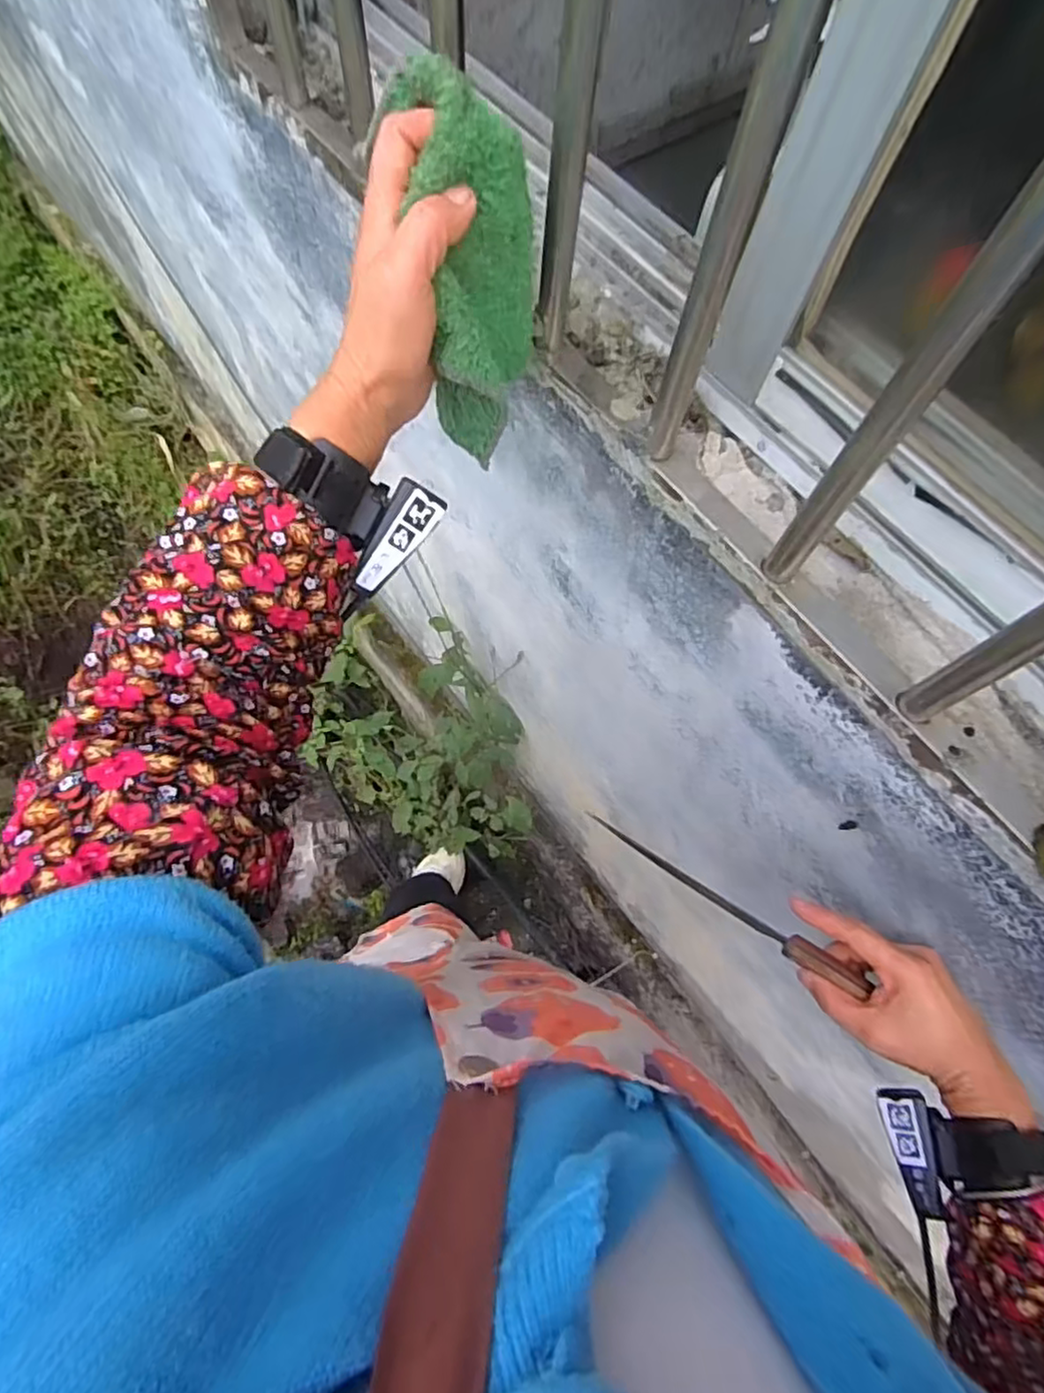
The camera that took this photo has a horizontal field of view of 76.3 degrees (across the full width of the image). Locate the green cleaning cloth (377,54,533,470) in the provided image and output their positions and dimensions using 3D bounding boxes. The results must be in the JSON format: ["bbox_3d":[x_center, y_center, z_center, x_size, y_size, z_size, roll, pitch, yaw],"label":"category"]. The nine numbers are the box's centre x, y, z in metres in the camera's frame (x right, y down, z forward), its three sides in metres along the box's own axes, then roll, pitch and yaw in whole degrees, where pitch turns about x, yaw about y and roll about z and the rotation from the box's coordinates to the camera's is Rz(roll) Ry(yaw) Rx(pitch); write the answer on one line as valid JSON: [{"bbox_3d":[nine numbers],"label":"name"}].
[{"bbox_3d":[-0.022,-0.208,0.340,0.063,0.168,0.067,-6,38,-6],"label":"green cleaning cloth"}]

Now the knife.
[{"bbox_3d":[0.151,0.154,0.510,0.225,0.014,0.019,30,69,22],"label":"knife"}]

